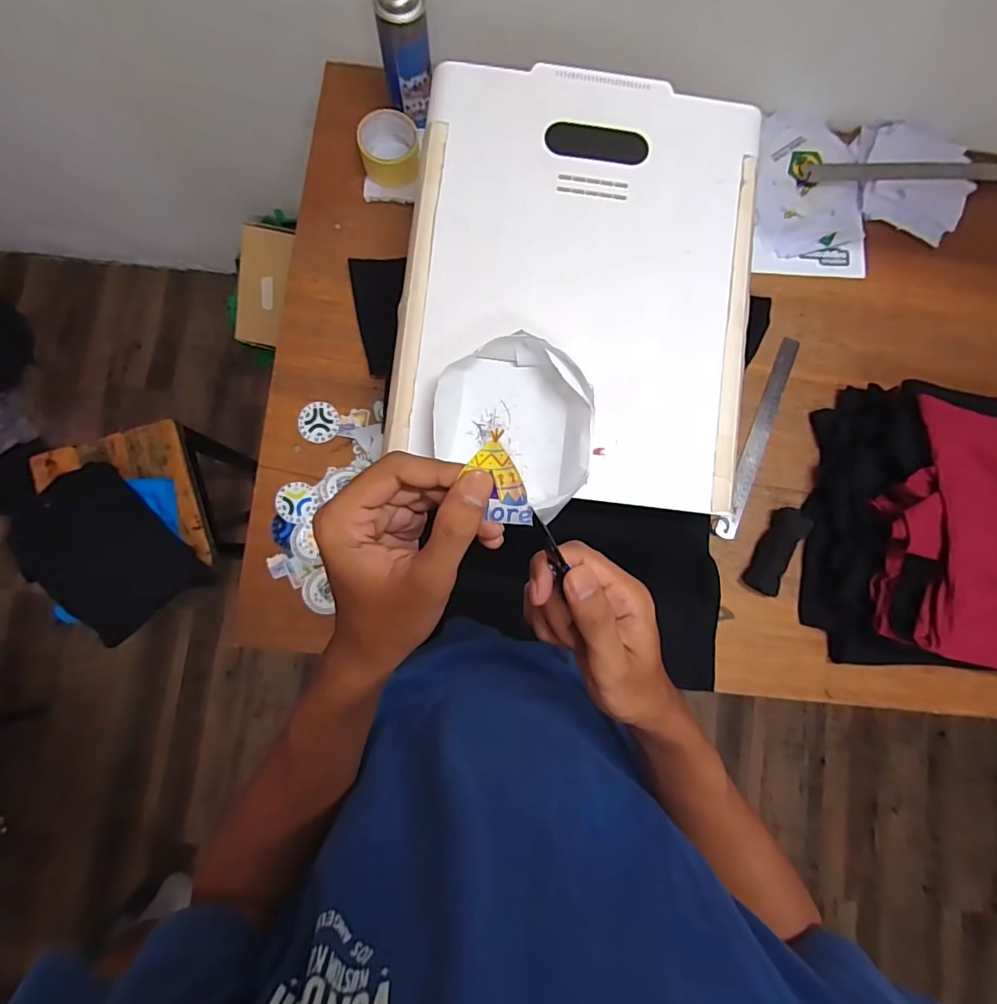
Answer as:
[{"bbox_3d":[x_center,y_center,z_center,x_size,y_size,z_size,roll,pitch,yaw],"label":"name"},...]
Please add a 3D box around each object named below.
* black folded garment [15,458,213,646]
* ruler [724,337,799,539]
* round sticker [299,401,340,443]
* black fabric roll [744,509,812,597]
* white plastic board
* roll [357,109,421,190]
[{"bbox_3d":[-0.726,0.093,0.912,0.217,0.087,0.295,-41,87,-7],"label":"black folded garment"},{"bbox_3d":[0.391,-0.100,0.729,0.026,0.004,0.318,21,83,-1],"label":"ruler"},{"bbox_3d":[-0.255,-0.114,0.701,0.055,0.004,0.057,5,82,-6],"label":"round sticker"},{"bbox_3d":[0.400,0.071,0.705,0.050,0.028,0.127,29,83,0],"label":"black fabric roll"},{"bbox_3d":[0.094,-0.259,0.563,0.397,0.032,0.488,9,83,-2],"label":"white plastic board"},{"bbox_3d":[-0.160,-0.517,0.721,0.088,0.048,0.086,0,83,-3],"label":"roll"}]

